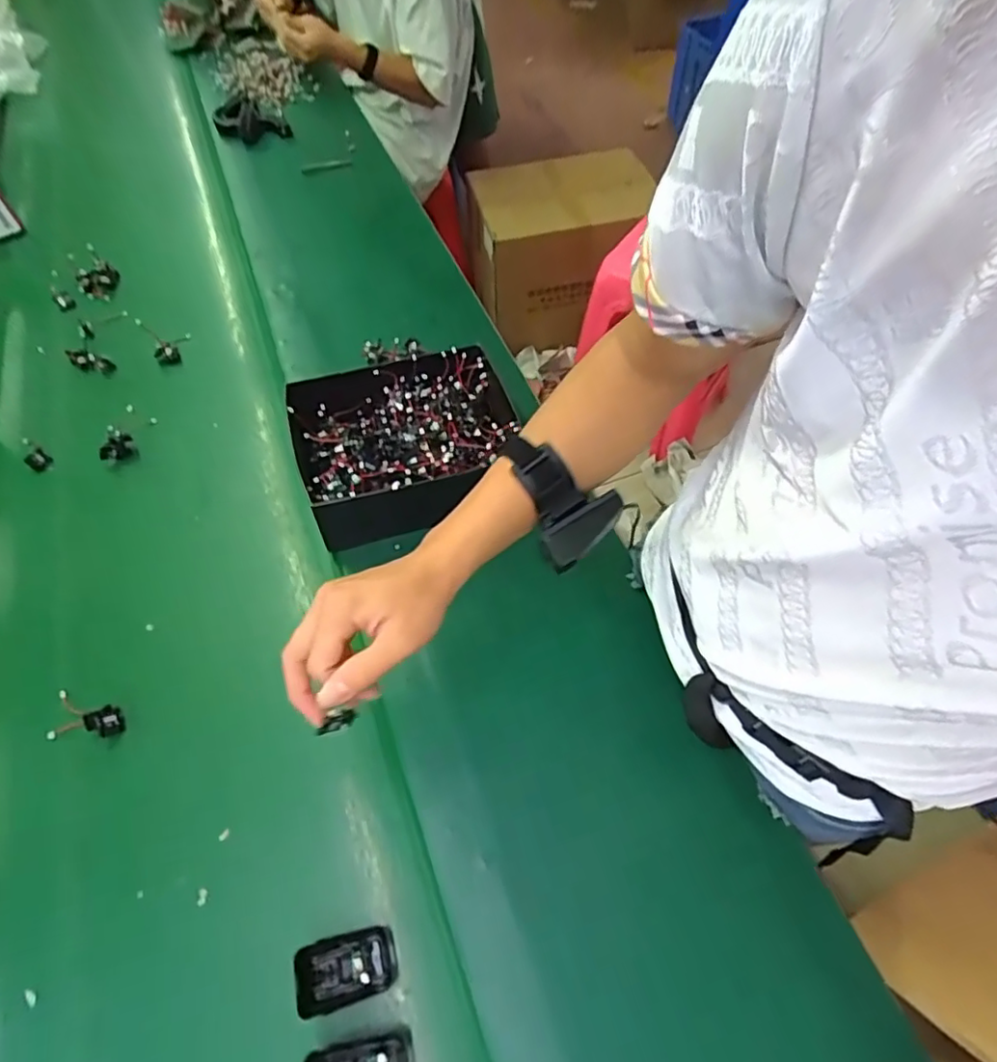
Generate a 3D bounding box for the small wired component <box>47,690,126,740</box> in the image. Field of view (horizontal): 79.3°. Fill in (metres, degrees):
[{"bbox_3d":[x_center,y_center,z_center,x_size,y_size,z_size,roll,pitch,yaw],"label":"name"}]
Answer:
[{"bbox_3d":[-0.387,0.172,0.560,0.078,0.026,0.041,7,59,5],"label":"small wired component"}]

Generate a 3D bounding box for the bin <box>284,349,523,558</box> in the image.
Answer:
[{"bbox_3d":[-0.100,-0.104,0.689,0.248,0.096,0.198,-19,60,-11],"label":"bin"}]

